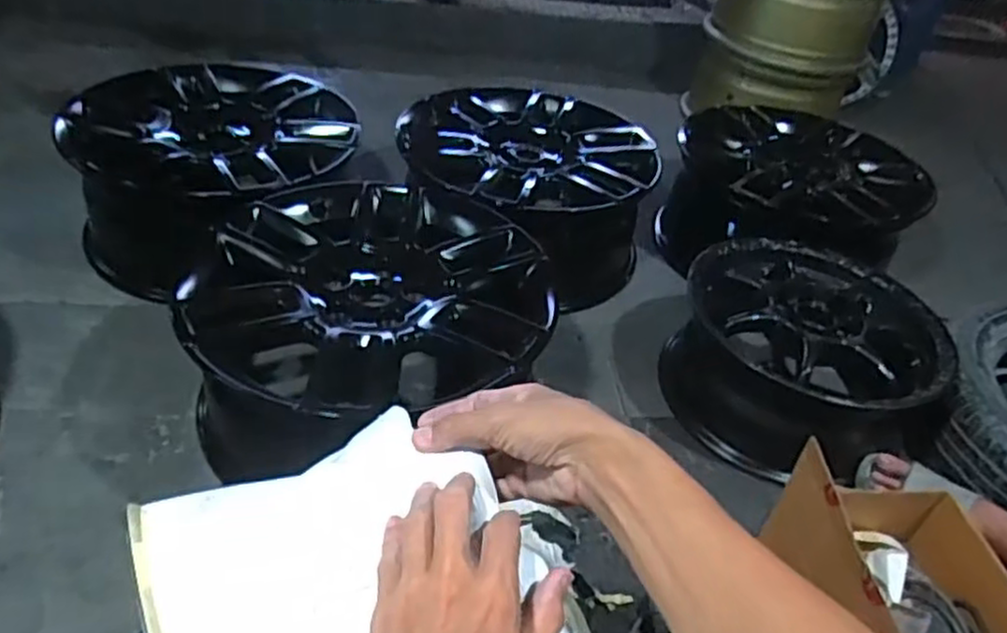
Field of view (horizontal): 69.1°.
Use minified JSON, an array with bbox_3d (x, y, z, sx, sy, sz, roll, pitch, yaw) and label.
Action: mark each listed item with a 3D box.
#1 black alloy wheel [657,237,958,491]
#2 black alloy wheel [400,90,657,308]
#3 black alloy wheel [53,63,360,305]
[{"bbox_3d":[0.483,0.063,1.202,0.364,0.191,0.390,5,39,-4],"label":"black alloy wheel"},{"bbox_3d":[0.049,-0.277,1.520,0.514,0.226,0.465,26,42,22],"label":"black alloy wheel"},{"bbox_3d":[-0.526,-0.266,1.383,0.489,0.215,0.485,5,39,-4],"label":"black alloy wheel"}]

